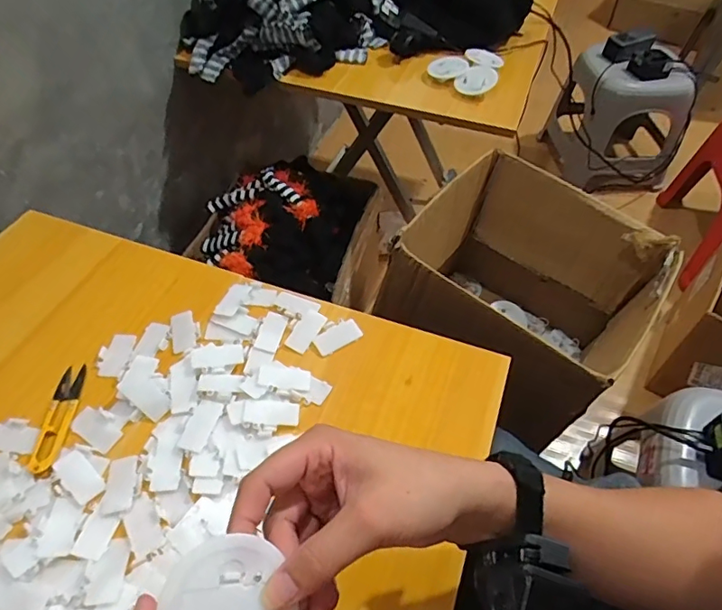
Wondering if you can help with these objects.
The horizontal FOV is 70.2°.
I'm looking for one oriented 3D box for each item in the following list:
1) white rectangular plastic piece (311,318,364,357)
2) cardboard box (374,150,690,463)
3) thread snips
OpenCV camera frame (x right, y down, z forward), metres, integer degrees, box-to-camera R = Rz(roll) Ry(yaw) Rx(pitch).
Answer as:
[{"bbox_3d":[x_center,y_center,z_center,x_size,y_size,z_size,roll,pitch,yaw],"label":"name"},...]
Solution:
[{"bbox_3d":[-0.023,0.032,0.512,0.048,0.006,0.026,-30,57,-23],"label":"white rectangular plastic piece"},{"bbox_3d":[0.214,0.002,0.703,0.278,0.256,0.307,31,56,22],"label":"cardboard box"},{"bbox_3d":[-0.267,0.098,0.453,0.023,0.008,0.103,-3,50,-4],"label":"thread snips"}]

